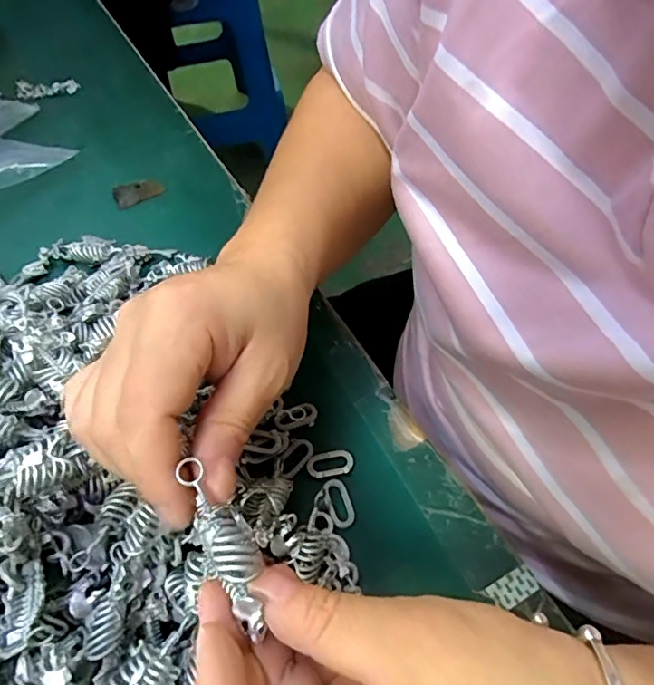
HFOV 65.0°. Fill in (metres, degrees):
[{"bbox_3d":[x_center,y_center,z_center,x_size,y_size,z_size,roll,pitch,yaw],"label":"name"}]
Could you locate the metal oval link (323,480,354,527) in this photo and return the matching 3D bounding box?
[{"bbox_3d":[0.006,0.082,0.264,0.012,0.004,0.024,-16,60,-9],"label":"metal oval link"}]

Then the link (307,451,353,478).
[{"bbox_3d":[0.002,0.065,0.275,0.025,0.004,0.013,-8,59,-5],"label":"link"}]

